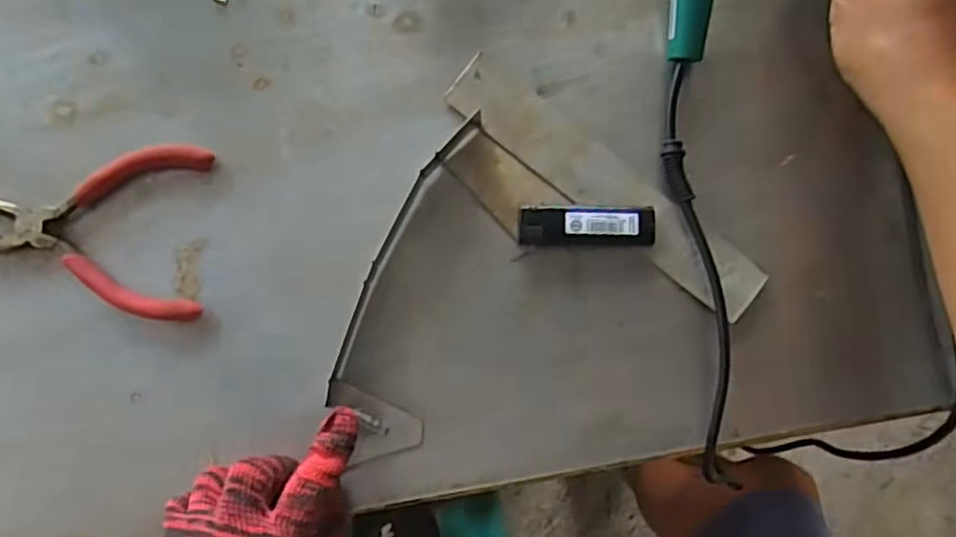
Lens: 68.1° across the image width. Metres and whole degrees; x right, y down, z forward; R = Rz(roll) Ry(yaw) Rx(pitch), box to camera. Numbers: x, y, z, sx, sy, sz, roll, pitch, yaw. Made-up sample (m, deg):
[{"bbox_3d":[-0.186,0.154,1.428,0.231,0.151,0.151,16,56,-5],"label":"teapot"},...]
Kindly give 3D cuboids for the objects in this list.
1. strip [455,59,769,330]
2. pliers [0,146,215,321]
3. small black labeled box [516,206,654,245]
[{"bbox_3d":[0.075,-0.049,0.418,0.211,0.006,0.035,39,88,4],"label":"strip"},{"bbox_3d":[-0.228,-0.023,0.405,0.140,0.014,0.098,2,84,-1],"label":"pliers"},{"bbox_3d":[0.063,-0.026,0.413,0.078,0.010,0.023,0,85,-1],"label":"small black labeled box"}]

